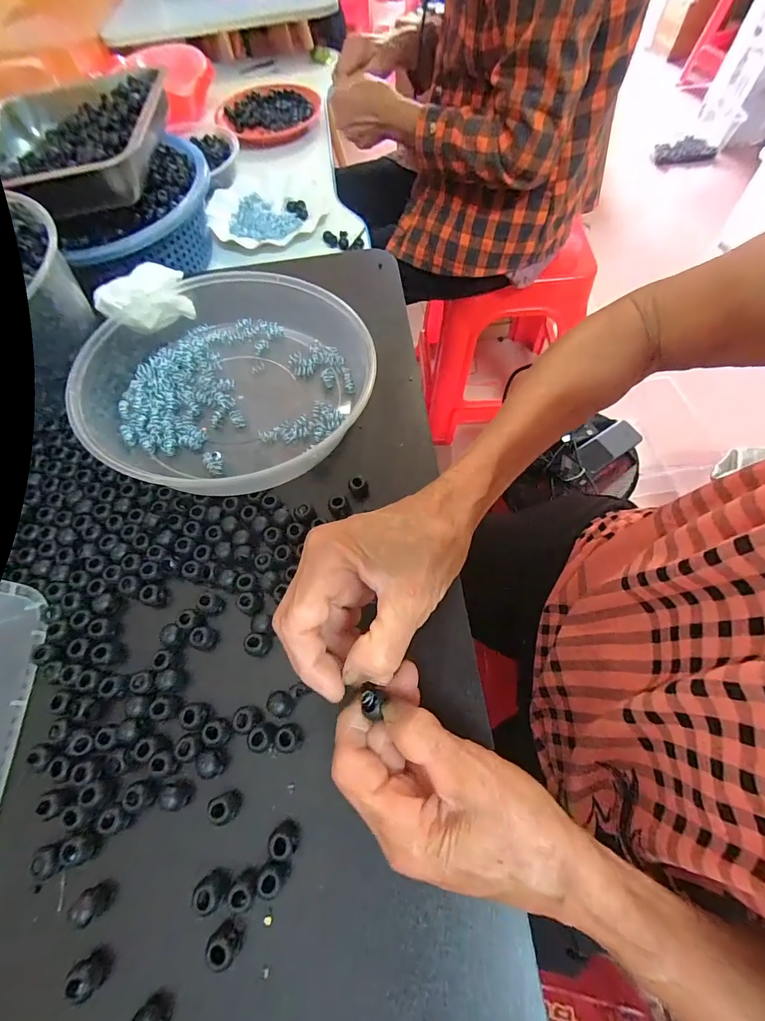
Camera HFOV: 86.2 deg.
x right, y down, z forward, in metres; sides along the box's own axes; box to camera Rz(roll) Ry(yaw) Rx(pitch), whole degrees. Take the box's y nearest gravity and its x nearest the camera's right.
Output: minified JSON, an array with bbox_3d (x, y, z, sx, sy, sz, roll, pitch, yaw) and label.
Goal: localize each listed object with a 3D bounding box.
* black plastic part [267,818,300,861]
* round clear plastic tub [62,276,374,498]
[{"bbox_3d":[-0.054,0.182,0.226,0.015,0.016,0.013,40,73,18],"label":"black plastic part"},{"bbox_3d":[-0.146,-0.121,0.340,0.255,0.051,0.218,25,69,13],"label":"round clear plastic tub"}]

